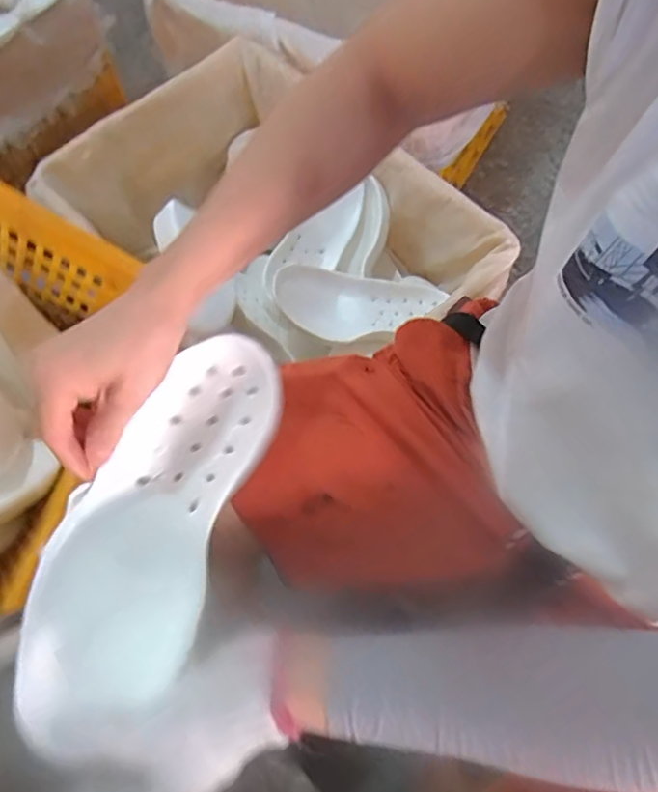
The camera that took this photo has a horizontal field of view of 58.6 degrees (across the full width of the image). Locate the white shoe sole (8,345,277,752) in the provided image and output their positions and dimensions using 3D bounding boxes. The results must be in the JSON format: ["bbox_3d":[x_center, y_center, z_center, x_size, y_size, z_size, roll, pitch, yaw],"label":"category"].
[{"bbox_3d":[-0.124,0.089,0.410,0.105,0.031,0.282,20,72,11],"label":"white shoe sole"}]

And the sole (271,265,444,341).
[{"bbox_3d":[0.049,-0.147,0.904,0.265,0.035,0.124,-6,64,-26],"label":"sole"}]

